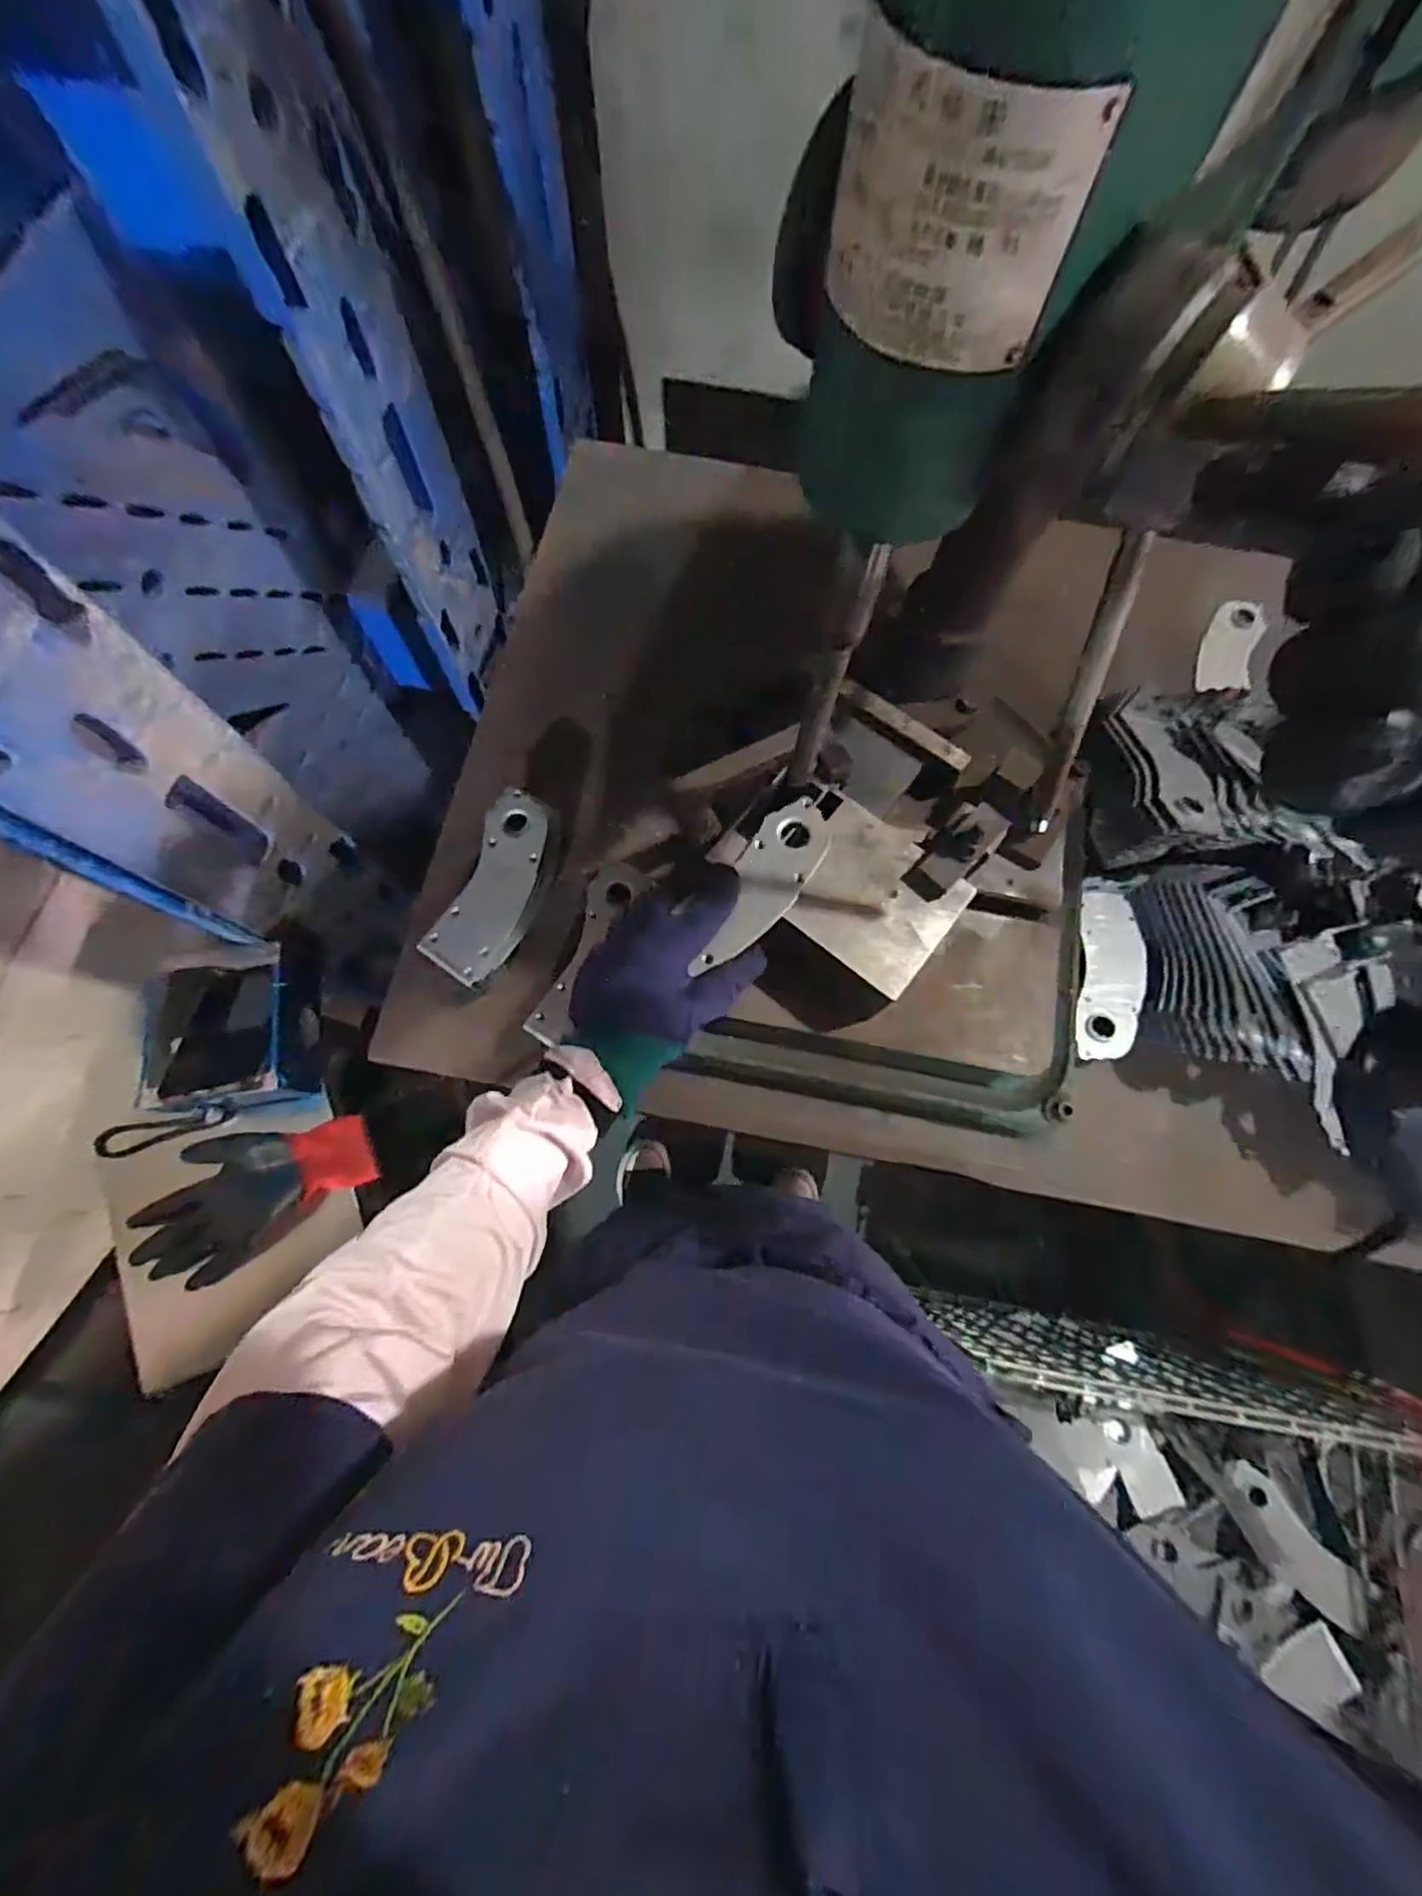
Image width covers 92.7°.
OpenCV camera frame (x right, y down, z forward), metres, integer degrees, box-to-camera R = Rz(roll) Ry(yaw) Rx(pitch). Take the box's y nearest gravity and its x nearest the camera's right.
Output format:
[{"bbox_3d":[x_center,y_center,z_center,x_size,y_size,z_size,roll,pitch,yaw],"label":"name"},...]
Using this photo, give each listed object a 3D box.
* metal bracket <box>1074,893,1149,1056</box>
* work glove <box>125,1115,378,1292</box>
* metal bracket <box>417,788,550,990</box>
[{"bbox_3d":[0.383,0.028,0.654,0.059,0.034,0.170,14,75,3],"label":"metal bracket"},{"bbox_3d":[-0.454,0.235,0.678,0.218,0.036,0.123,-34,78,-9],"label":"work glove"},{"bbox_3d":[-0.197,-0.055,0.625,0.073,0.032,0.182,21,75,5],"label":"metal bracket"}]

